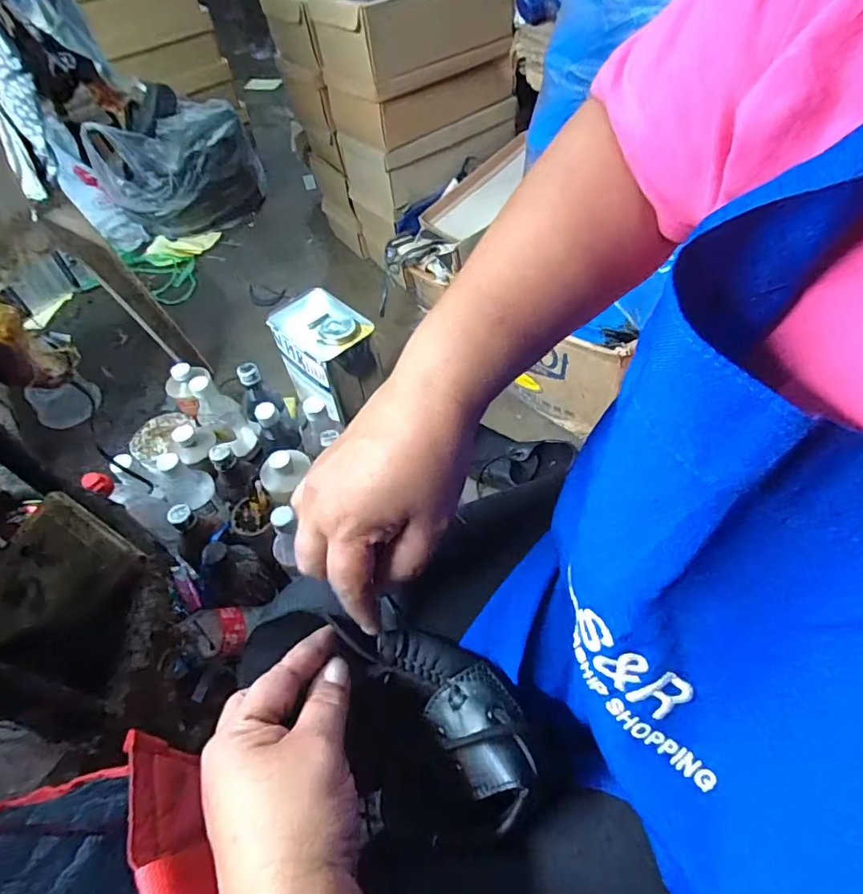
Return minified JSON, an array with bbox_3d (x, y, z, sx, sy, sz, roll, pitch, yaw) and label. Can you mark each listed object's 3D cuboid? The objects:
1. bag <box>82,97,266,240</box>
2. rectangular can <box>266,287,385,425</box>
[{"bbox_3d":[-0.627,-0.700,1.354,0.385,0.247,0.165,-31,57,-17],"label":"bag"},{"bbox_3d":[-0.166,-0.151,0.845,0.114,0.130,0.146,-40,60,-22],"label":"rectangular can"}]

